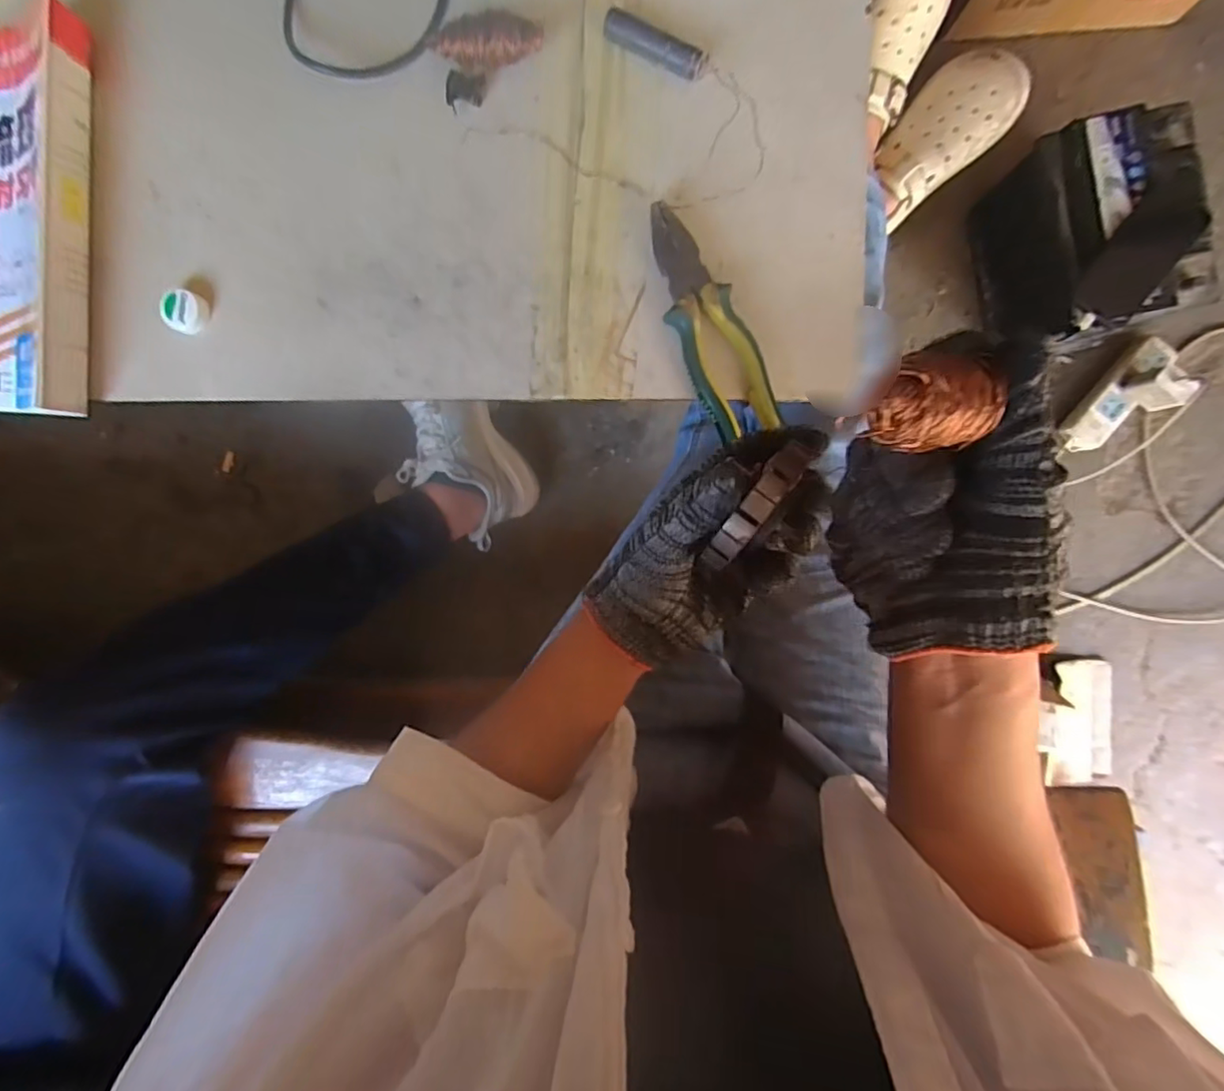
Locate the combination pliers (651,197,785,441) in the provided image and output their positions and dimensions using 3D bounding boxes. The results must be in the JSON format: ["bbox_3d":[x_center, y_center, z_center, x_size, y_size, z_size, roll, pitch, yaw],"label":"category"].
[{"bbox_3d":[0.070,-0.166,0.435,0.050,0.019,0.174,-22,92,3],"label":"combination pliers"}]

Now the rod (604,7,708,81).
[{"bbox_3d":[0.031,-0.360,0.424,0.079,0.021,0.014,28,94,1],"label":"rod"}]

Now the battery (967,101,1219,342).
[{"bbox_3d":[0.598,-0.377,0.754,0.172,0.185,0.241,-8,91,3],"label":"battery"}]

